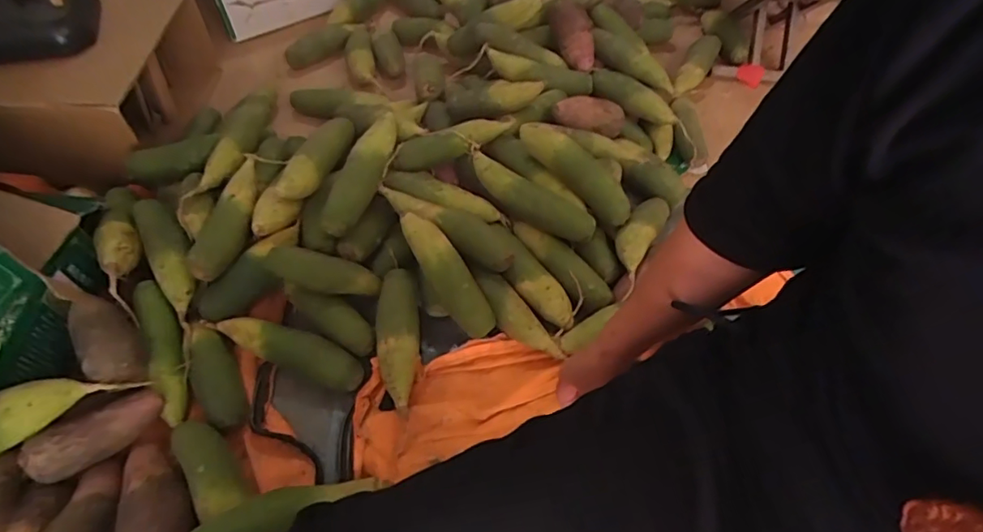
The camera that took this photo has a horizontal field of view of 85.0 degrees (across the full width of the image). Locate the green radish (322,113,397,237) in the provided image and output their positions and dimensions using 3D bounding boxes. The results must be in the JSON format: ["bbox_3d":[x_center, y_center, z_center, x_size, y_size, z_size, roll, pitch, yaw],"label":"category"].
[{"bbox_3d":[-0.193,-0.143,0.805,0.055,0.052,0.213,22,78,15],"label":"green radish"}]

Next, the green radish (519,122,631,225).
[{"bbox_3d":[0.139,-0.156,0.856,0.211,0.053,0.058,42,60,0],"label":"green radish"}]

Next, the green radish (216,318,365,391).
[{"bbox_3d":[-0.281,0.114,0.748,0.210,0.050,0.053,16,54,11],"label":"green radish"}]

